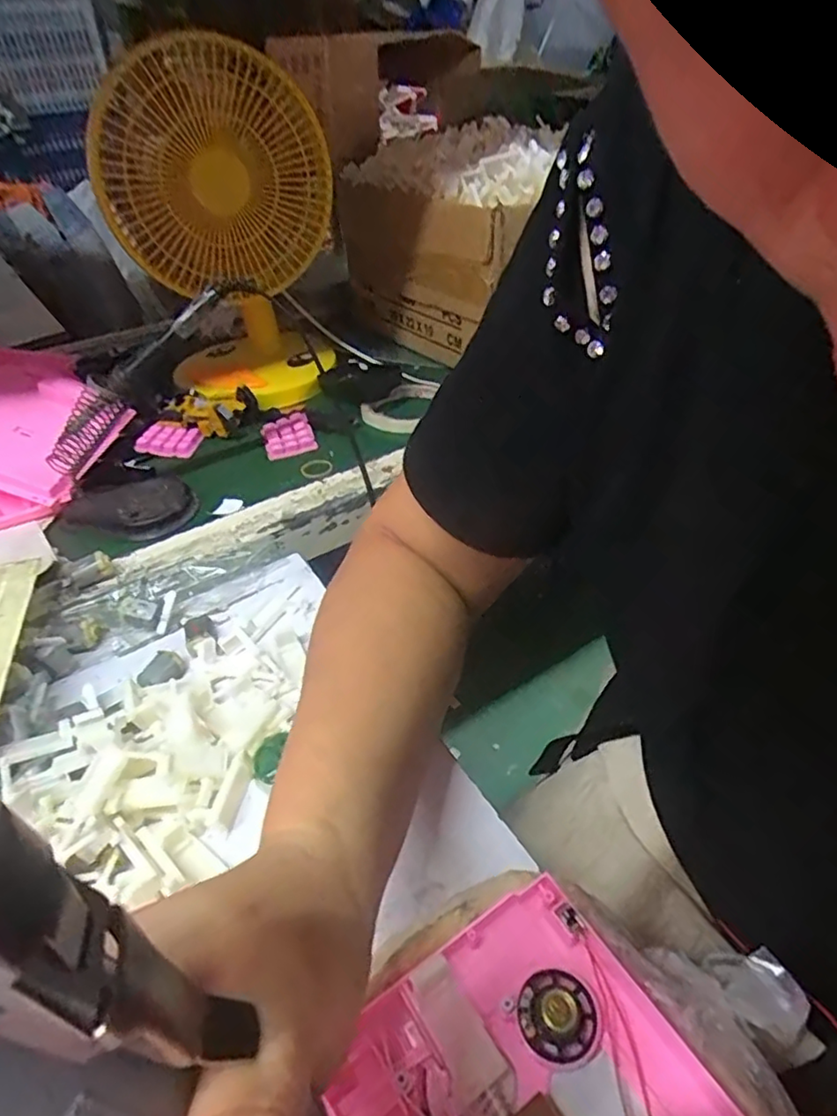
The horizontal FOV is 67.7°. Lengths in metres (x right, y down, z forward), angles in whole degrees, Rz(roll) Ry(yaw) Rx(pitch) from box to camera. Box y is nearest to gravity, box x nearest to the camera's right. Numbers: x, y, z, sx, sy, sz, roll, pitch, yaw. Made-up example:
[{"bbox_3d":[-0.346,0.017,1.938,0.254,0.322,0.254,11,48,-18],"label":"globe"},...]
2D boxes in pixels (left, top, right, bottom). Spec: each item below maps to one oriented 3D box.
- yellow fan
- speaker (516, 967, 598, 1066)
[{"bbox_3d":[-0.194,-0.331,0.657,0.202,0.302,0.172,-10,40,-7],"label":"yellow fan"},{"bbox_3d":[0.051,0.165,0.228,0.028,0.010,0.029,-2,40,2],"label":"speaker"}]

